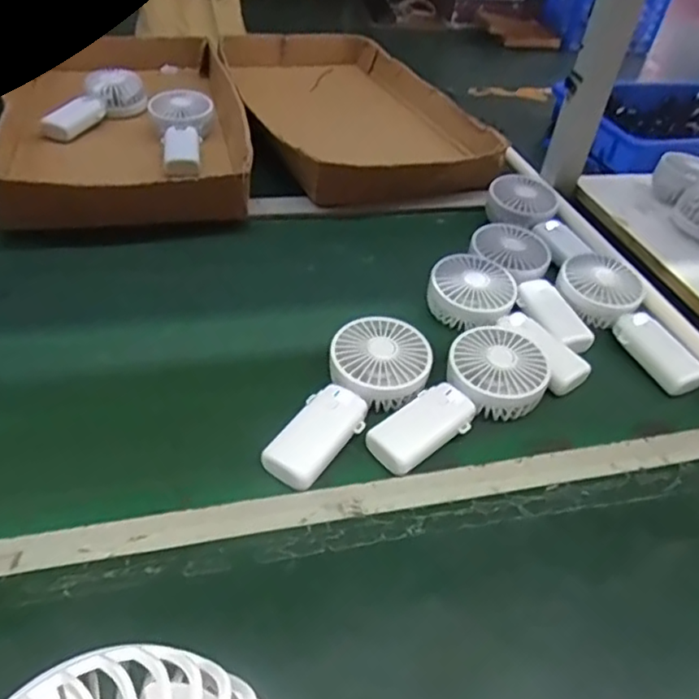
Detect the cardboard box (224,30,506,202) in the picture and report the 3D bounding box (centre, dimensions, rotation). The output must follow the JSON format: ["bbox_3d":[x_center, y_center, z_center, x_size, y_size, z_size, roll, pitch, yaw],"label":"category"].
[{"bbox_3d":[-0.003,-0.374,0.988,0.338,0.081,0.504,-8,45,-17],"label":"cardboard box"}]

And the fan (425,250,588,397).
[{"bbox_3d":[0.165,-0.029,0.633,0.179,0.057,0.087,36,49,27],"label":"fan"}]

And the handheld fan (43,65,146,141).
[{"bbox_3d":[-0.367,-0.349,0.894,0.076,0.051,0.177,28,58,22],"label":"handheld fan"}]

